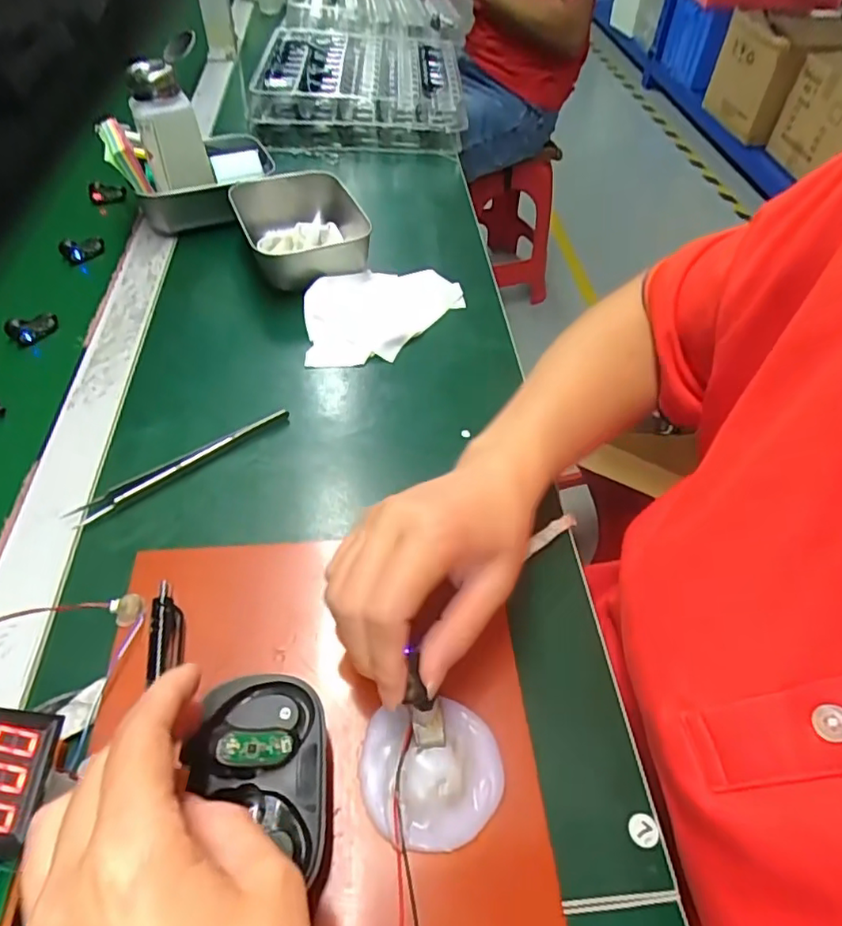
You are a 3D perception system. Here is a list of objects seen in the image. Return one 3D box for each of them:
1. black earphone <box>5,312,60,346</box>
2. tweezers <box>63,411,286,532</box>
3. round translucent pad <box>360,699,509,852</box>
[{"bbox_3d":[-0.304,-0.106,0.468,0.035,0.017,0.016,-35,60,-29],"label":"black earphone"},{"bbox_3d":[-0.152,0.002,0.388,0.145,0.011,0.014,-28,57,-25],"label":"tweezers"},{"bbox_3d":[0.005,0.137,0.266,0.062,0.019,0.056,-1,49,-5],"label":"round translucent pad"}]

